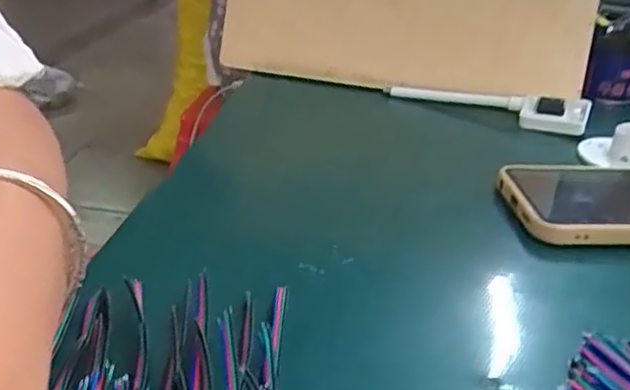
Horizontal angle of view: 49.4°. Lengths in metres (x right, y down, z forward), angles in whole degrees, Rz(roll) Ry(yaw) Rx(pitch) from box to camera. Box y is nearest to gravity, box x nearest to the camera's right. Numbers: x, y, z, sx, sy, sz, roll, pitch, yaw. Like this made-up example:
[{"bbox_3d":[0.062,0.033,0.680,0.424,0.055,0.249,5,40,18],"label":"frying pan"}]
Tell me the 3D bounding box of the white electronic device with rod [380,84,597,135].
[{"bbox_3d":[0.133,-0.075,0.540,0.155,0.027,0.027,19,30,26],"label":"white electronic device with rod"}]

